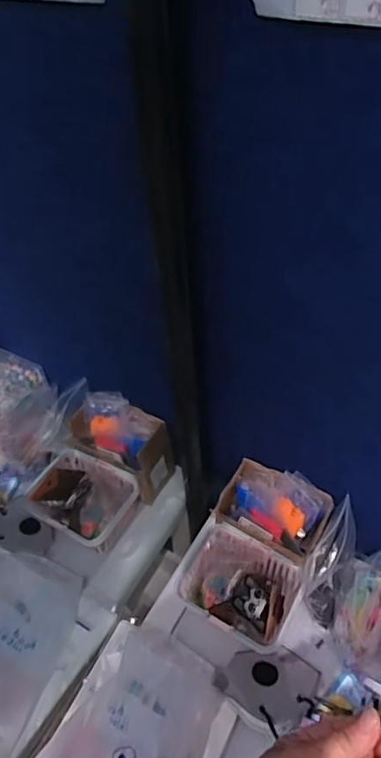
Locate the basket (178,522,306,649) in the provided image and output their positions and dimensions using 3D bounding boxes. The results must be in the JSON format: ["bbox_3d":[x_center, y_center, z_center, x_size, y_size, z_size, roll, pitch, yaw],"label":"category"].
[{"bbox_3d":[0.067,0.297,0.734,0.164,0.070,0.127,23,53,23],"label":"basket"}]

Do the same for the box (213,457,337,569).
[{"bbox_3d":[0.115,0.182,0.732,0.143,0.087,0.089,23,53,23],"label":"box"}]

